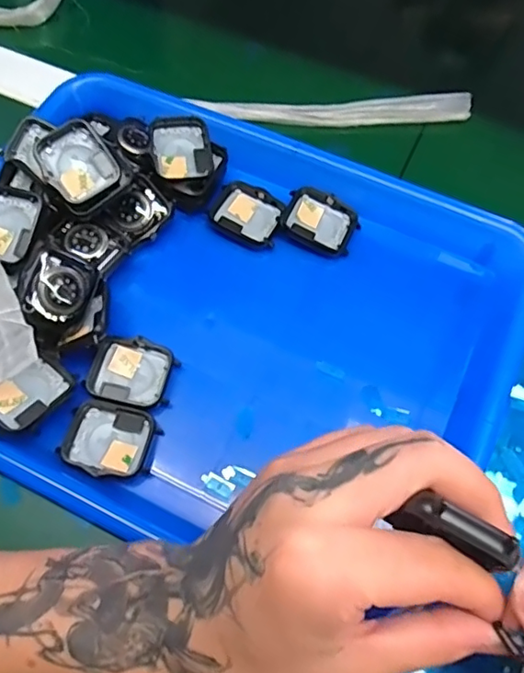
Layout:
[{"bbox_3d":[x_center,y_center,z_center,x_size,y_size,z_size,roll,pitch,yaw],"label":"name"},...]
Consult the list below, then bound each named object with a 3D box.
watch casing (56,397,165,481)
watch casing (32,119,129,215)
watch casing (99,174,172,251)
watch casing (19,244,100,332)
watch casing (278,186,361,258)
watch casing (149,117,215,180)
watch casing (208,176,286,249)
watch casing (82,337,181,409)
[{"bbox_3d":[-0.080,0.055,0.298,0.046,0.016,0.038,13,67,6],"label":"watch casing"},{"bbox_3d":[-0.105,-0.097,0.321,0.039,0.009,0.046,-39,96,-12],"label":"watch casing"},{"bbox_3d":[-0.075,-0.074,0.336,0.030,0.014,0.042,40,79,-10],"label":"watch casing"},{"bbox_3d":[-0.108,-0.024,0.298,0.007,0.036,0.039,11,75,47],"label":"watch casing"},{"bbox_3d":[0.037,-0.072,0.349,0.045,0.008,0.036,28,69,12],"label":"watch casing"},{"bbox_3d":[-0.051,-0.118,0.351,0.037,0.007,0.041,-12,85,-12],"label":"watch casing"},{"bbox_3d":[-0.009,-0.078,0.352,0.044,0.005,0.038,25,68,11],"label":"watch casing"},{"bbox_3d":[-0.072,0.021,0.313,0.045,0.013,0.037,15,67,6],"label":"watch casing"}]

